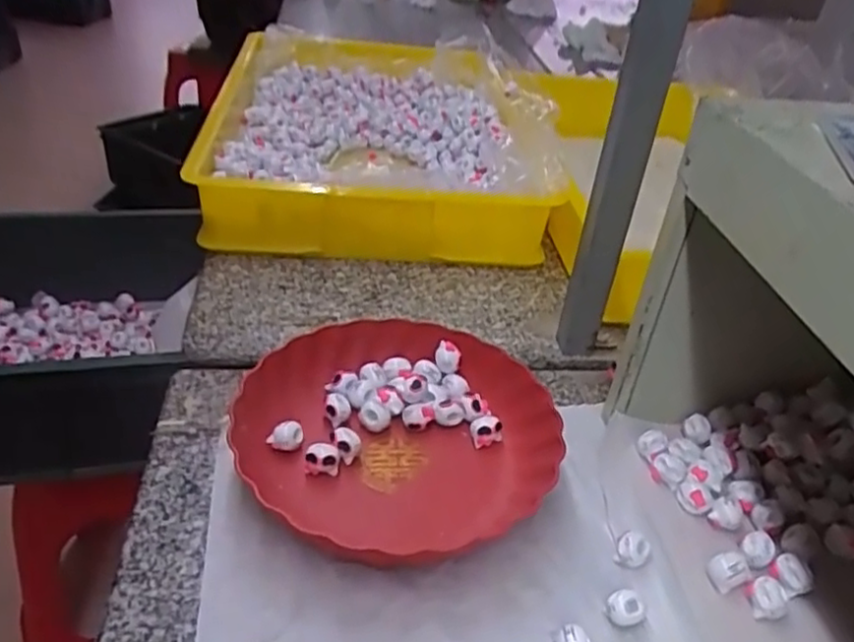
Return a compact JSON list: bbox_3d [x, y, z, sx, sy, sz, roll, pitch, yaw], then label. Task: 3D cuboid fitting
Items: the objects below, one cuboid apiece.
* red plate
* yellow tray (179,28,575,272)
[{"bbox_3d":[-0.027,0.084,0.542,0.229,0.047,0.224,5,35,-3],"label":"red plate"},{"bbox_3d":[-0.080,-0.298,1.006,0.435,0.111,0.656,1,35,-8],"label":"yellow tray"}]

